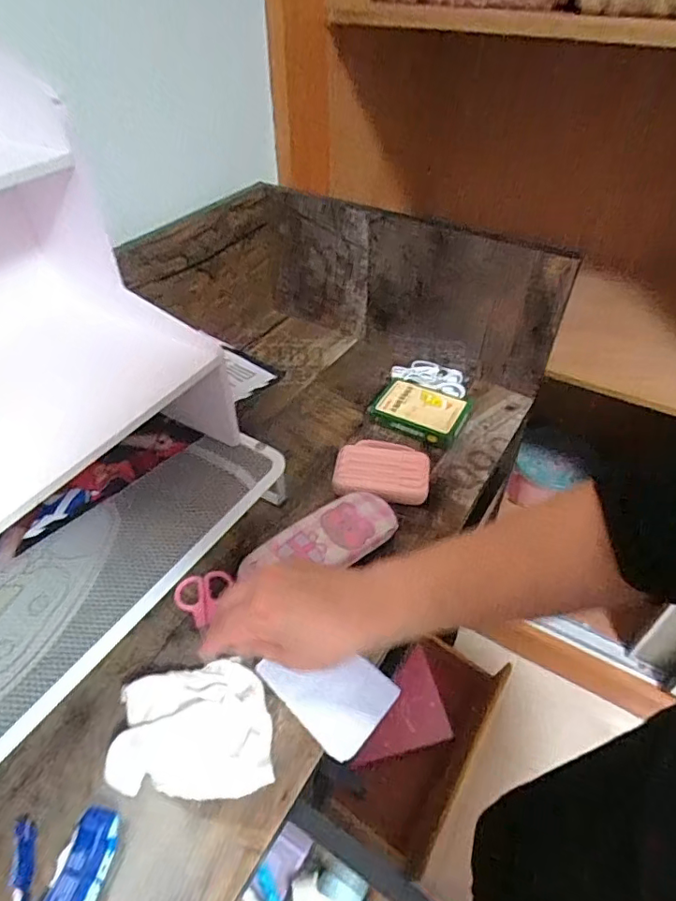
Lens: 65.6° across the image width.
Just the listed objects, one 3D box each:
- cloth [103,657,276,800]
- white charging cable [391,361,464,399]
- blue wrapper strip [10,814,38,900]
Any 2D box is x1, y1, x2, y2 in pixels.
[{"bbox_3d":[-0.105,0.204,0.389,0.110,0.027,0.087,-2,45,-2],"label":"cloth"},{"bbox_3d":[0.128,-0.099,0.706,0.103,0.010,0.057,28,51,26],"label":"white charging cable"},{"bbox_3d":[-0.199,0.271,0.332,0.013,0.013,0.074,-14,46,-14],"label":"blue wrapper strip"}]

